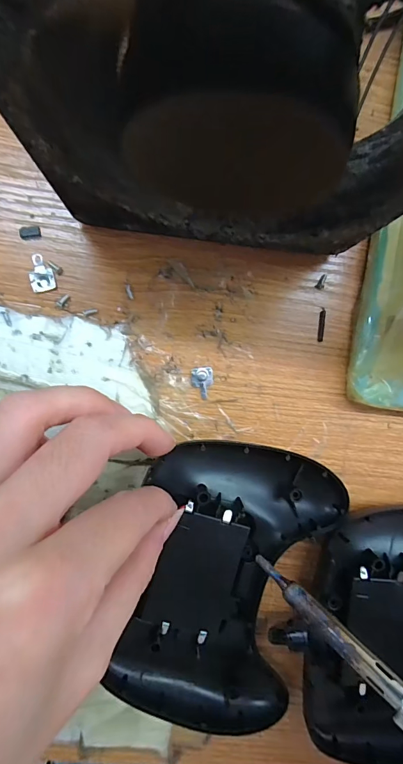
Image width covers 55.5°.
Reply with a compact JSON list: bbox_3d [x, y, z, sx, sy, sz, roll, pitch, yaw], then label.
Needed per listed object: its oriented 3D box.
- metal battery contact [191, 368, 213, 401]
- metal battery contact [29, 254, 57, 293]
[{"bbox_3d":[0.000,0.001,0.176,0.010,0.004,0.015,0,92,-5],"label":"metal battery contact"},{"bbox_3d":[-0.071,-0.048,0.168,0.010,0.004,0.016,-13,93,-4],"label":"metal battery contact"}]

